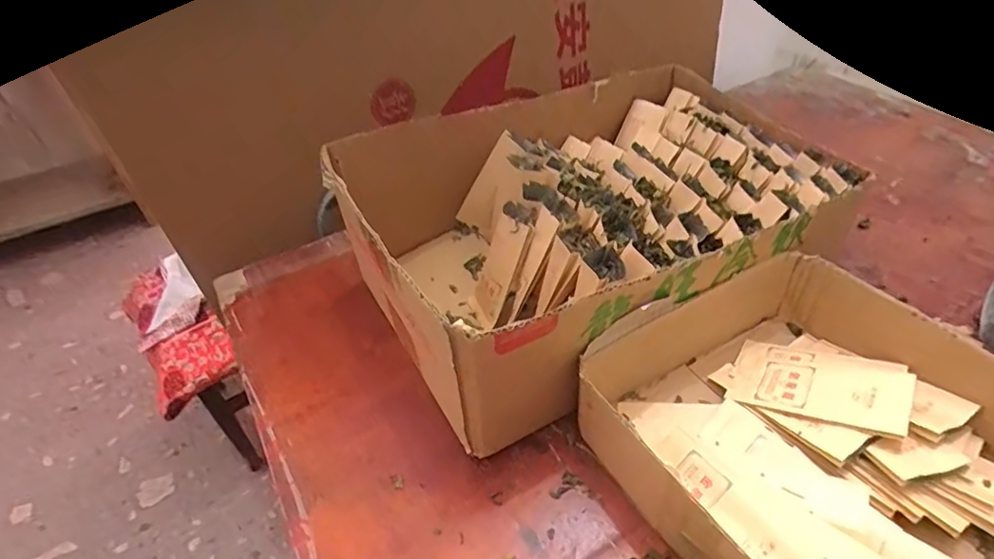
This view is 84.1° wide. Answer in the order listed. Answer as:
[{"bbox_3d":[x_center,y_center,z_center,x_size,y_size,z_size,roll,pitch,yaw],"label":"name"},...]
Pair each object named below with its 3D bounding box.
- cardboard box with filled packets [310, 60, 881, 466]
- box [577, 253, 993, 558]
[{"bbox_3d":[0.084,-0.051,0.491,0.389,0.142,0.251,-23,46,-18],"label":"cardboard box with filled packets"},{"bbox_3d":[0.203,0.101,0.361,0.234,0.075,0.228,-26,47,-20],"label":"box"}]

